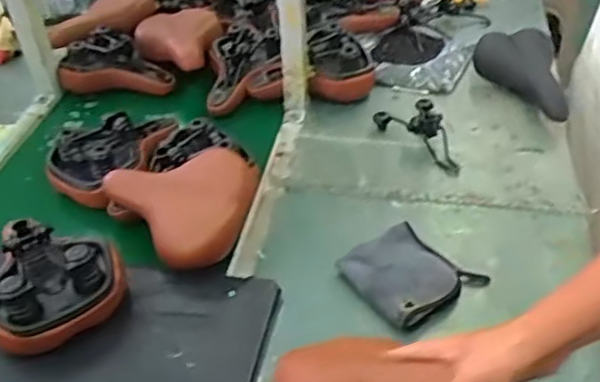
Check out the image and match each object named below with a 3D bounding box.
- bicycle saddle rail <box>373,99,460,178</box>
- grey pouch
[{"bbox_3d":[0.206,-0.110,1.194,0.119,0.041,0.206,-5,41,-3],"label":"bicycle saddle rail"},{"bbox_3d":[0.156,0.119,0.951,0.160,0.029,0.159,-30,48,-28],"label":"grey pouch"}]

